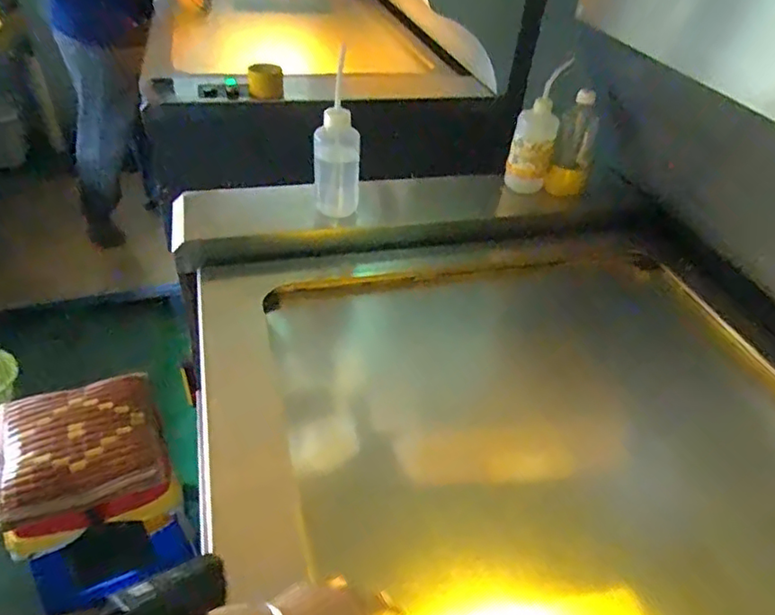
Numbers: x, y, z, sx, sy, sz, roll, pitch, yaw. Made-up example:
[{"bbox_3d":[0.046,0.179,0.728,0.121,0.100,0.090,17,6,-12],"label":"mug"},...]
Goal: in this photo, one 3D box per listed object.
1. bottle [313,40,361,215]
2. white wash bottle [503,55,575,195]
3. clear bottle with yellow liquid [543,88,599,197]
[{"bbox_3d":[-0.086,-0.275,1.010,0.080,0.255,0.083,0,40,-5],"label":"bottle"},{"bbox_3d":[0.275,-0.323,1.114,0.082,0.207,0.076,12,40,9],"label":"white wash bottle"},{"bbox_3d":[0.350,-0.299,1.118,0.072,0.183,0.052,19,41,17],"label":"clear bottle with yellow liquid"}]

